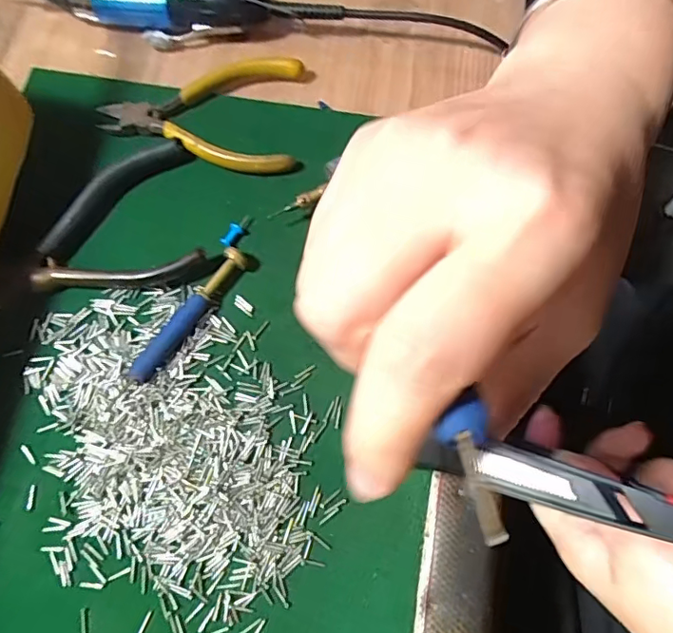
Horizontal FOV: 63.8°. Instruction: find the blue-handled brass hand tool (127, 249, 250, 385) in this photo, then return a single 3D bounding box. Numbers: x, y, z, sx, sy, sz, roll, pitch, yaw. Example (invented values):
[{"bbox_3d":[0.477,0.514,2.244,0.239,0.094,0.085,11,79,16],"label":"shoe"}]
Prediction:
[{"bbox_3d":[-0.079,-0.001,0.290,0.012,0.012,0.085,36,76,12],"label":"blue-handled brass hand tool"}]

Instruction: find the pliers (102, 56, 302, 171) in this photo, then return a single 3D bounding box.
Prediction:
[{"bbox_3d":[-0.083,-0.122,0.329,0.118,0.015,0.074,1,72,1],"label":"pliers"}]

